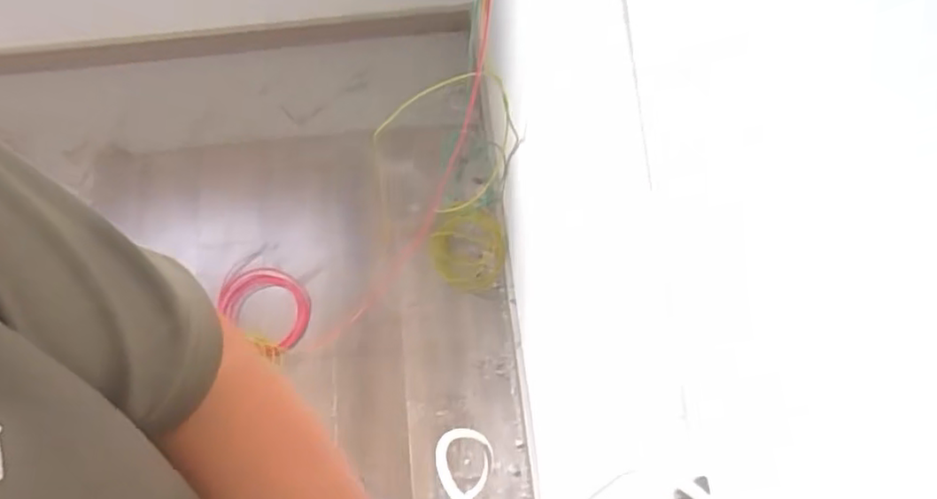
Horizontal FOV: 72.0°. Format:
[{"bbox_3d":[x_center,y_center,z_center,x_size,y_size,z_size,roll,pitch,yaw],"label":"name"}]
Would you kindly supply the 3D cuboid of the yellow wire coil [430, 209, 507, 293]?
[{"bbox_3d":[0.000,0.005,1.322,0.157,0.015,0.158,2,100,13],"label":"yellow wire coil"}]

